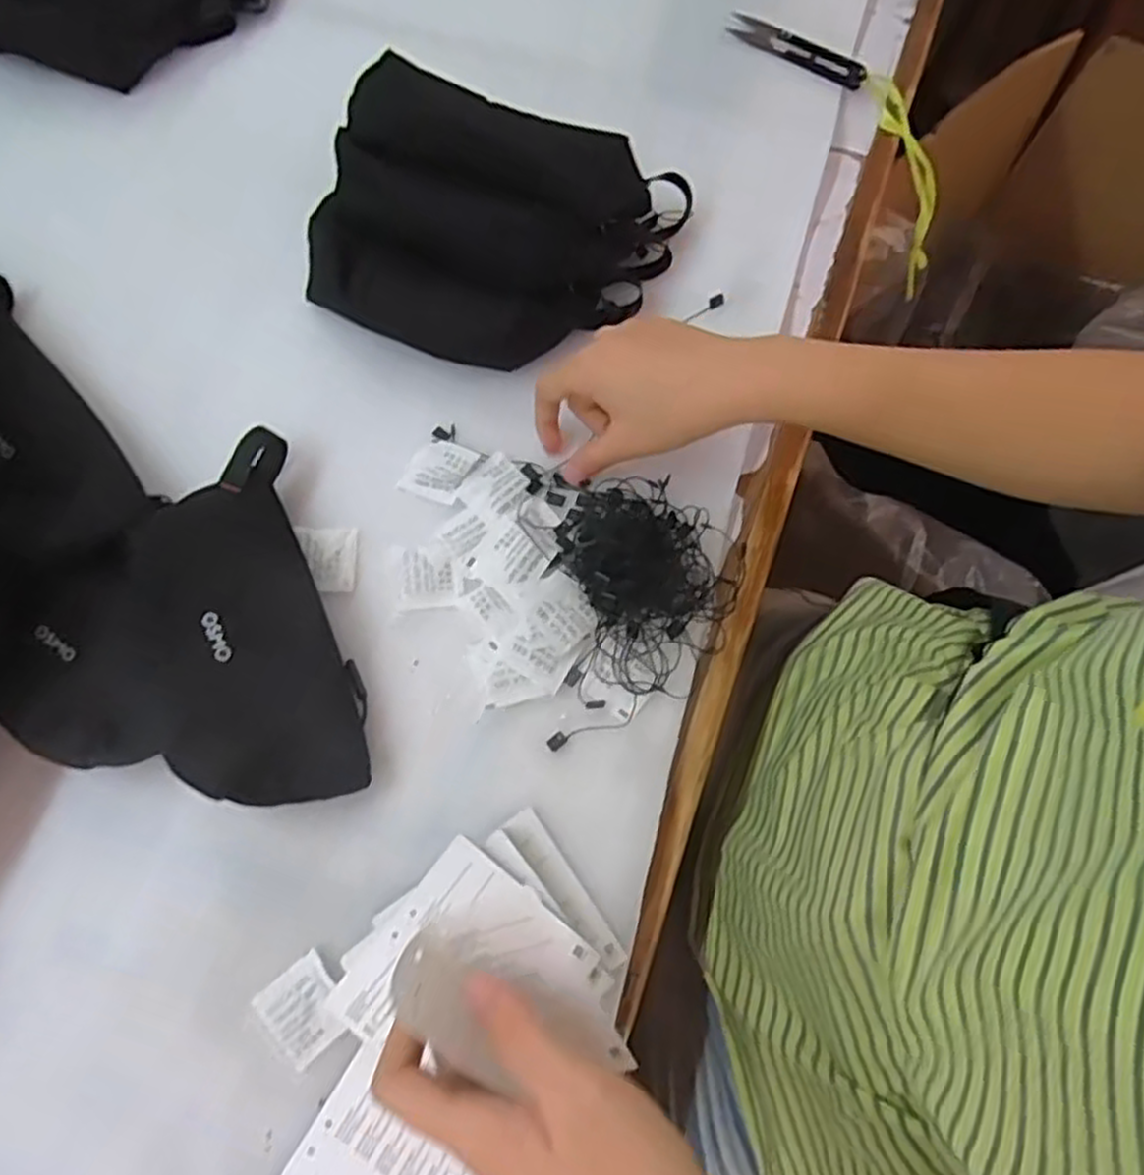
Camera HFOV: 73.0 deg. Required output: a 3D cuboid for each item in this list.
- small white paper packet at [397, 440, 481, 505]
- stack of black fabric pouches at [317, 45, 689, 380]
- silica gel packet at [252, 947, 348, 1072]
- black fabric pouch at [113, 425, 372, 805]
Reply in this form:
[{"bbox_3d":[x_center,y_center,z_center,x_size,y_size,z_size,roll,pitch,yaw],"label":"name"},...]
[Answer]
[{"bbox_3d":[-0.081,-0.071,0.466,0.037,0.006,0.038,26,90,15],"label":"small white paper packet"},{"bbox_3d":[-0.053,-0.220,0.469,0.228,0.078,0.156,12,75,3],"label":"stack of black fabric pouches"},{"bbox_3d":[-0.133,0.211,0.387,0.037,0.008,0.041,-38,78,-10],"label":"silica gel packet"},{"bbox_3d":[-0.182,0.019,0.418,0.093,0.049,0.202,-21,76,-6],"label":"black fabric pouch"}]

